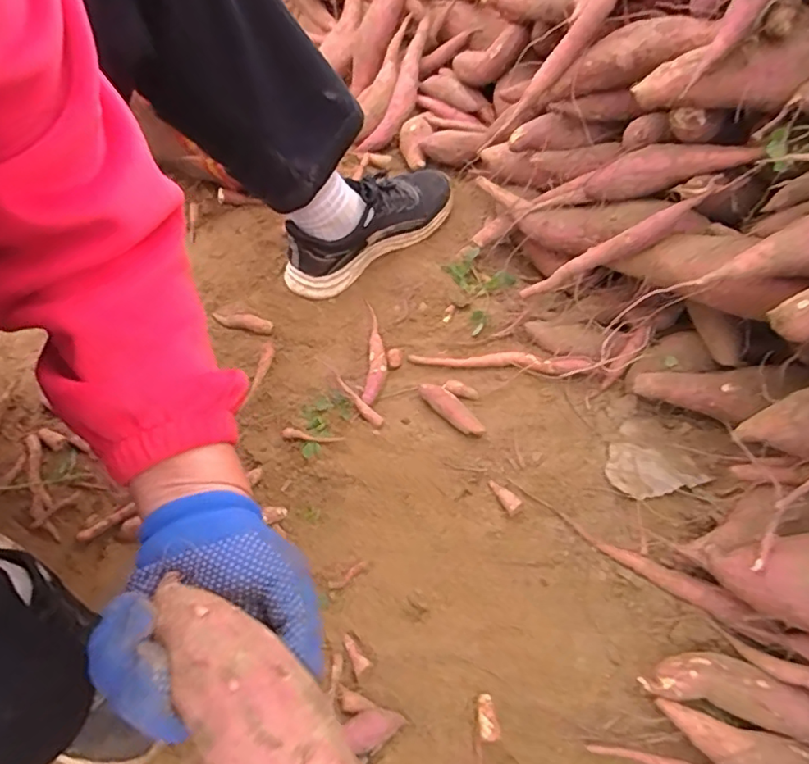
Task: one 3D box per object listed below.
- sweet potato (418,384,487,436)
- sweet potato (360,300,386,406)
[{"bbox_3d":[0.051,0.031,0.610,0.022,0.024,0.083,-34,61,-18],"label":"sweet potato"},{"bbox_3d":[-0.035,-0.040,0.664,0.027,0.015,0.163,-2,57,2],"label":"sweet potato"}]

